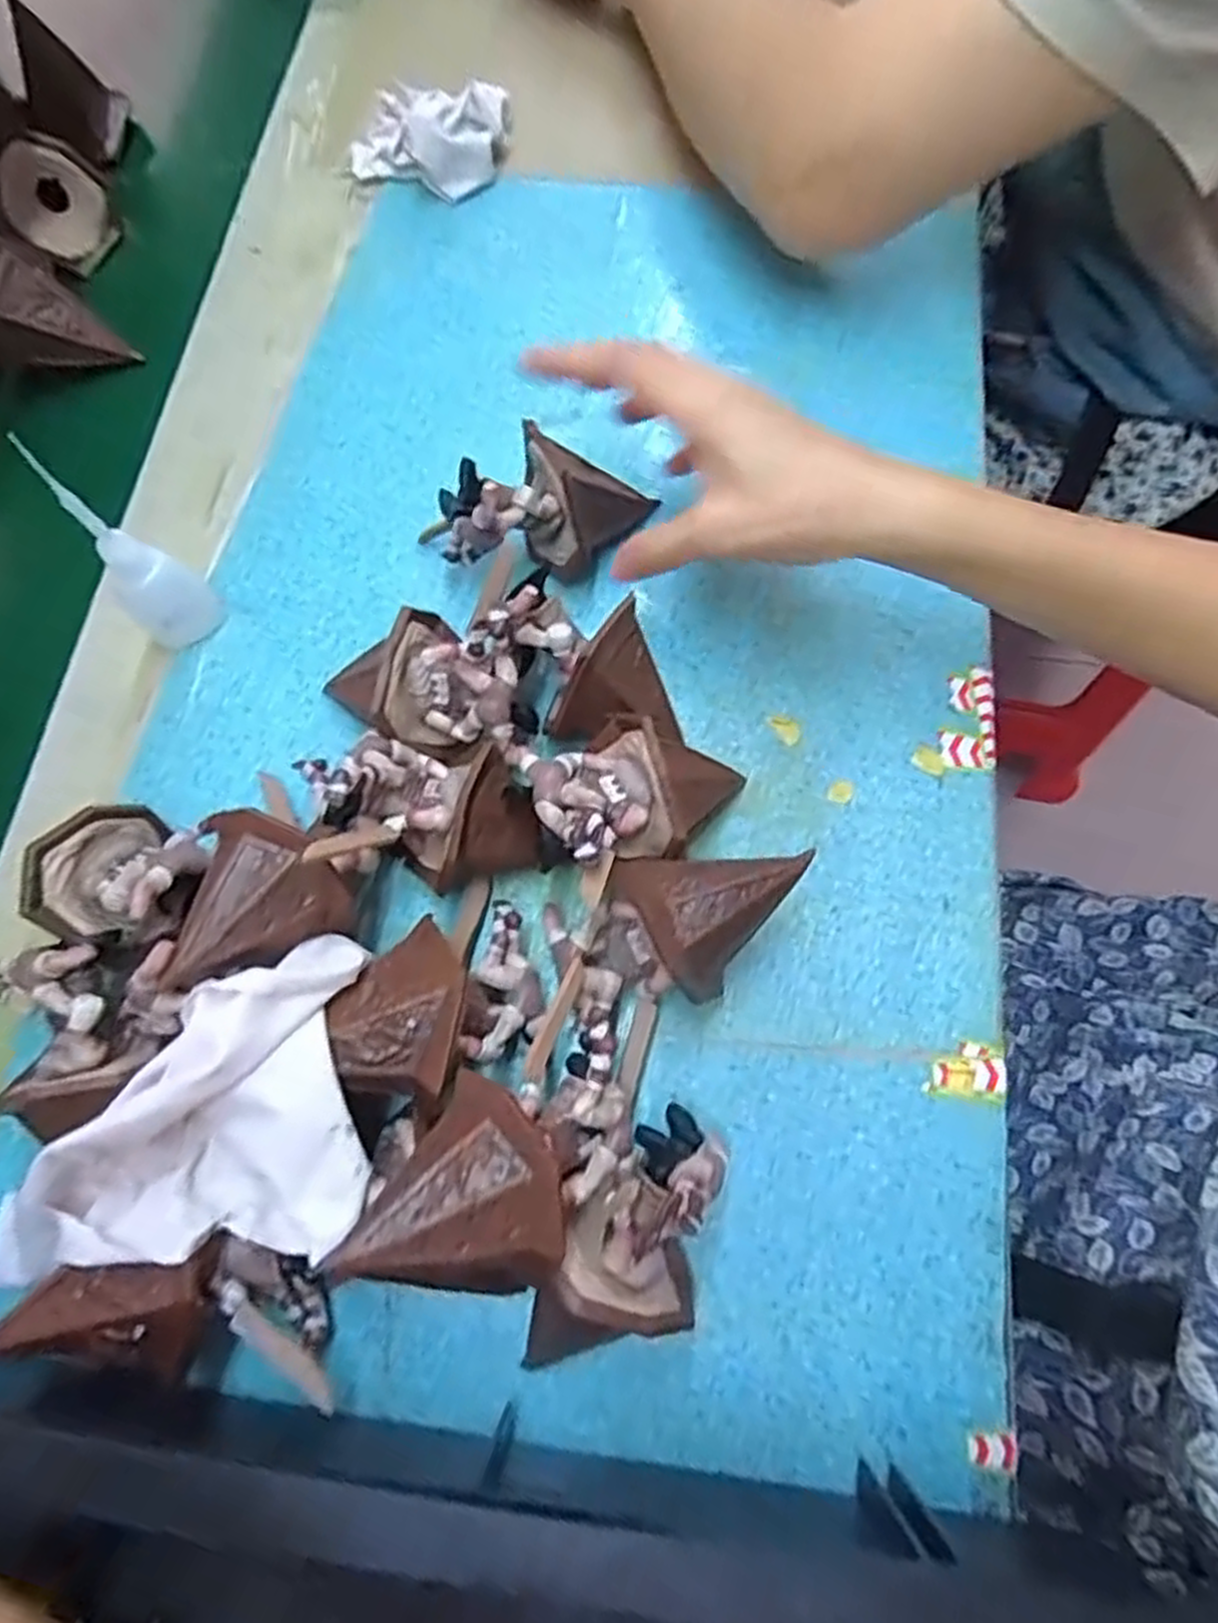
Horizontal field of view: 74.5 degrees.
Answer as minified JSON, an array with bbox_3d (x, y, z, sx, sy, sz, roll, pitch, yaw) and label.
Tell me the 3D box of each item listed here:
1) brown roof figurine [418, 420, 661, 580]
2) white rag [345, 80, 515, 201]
[{"bbox_3d":[-0.033,-0.145,0.380,0.111,0.063,0.055,-9,72,-2],"label":"brown roof figurine"},{"bbox_3d":[-0.110,-0.414,0.483,0.094,0.039,0.071,18,73,6],"label":"white rag"}]

